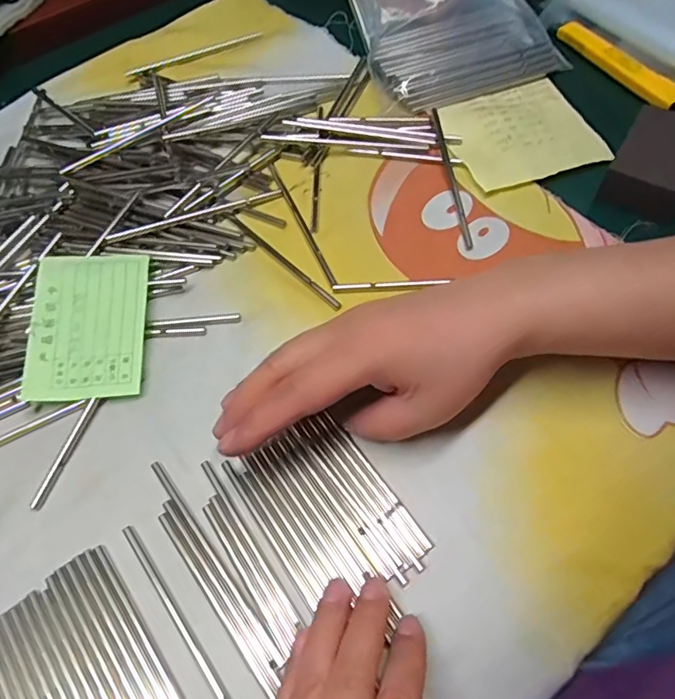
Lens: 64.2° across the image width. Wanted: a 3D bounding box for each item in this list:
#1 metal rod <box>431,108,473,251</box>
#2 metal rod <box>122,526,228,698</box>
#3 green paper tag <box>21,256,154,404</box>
[{"bbox_3d":[0.079,-0.120,0.370,0.008,0.009,0.117,-6,62,0],"label":"metal rod"},{"bbox_3d":[-0.073,0.133,0.254,0.005,0.004,0.118,-35,66,-15],"label":"metal rod"},{"bbox_3d":[-0.149,-0.015,0.323,0.066,0.004,0.091,-3,69,-6],"label":"green paper tag"}]

